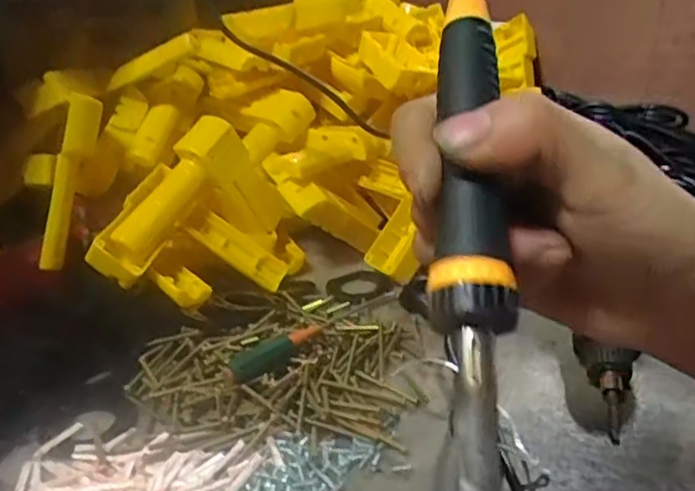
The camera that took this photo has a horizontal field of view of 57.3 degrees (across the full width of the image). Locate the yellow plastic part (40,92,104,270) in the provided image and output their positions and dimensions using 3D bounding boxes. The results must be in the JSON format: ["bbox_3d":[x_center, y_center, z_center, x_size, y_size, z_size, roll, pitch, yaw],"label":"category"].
[{"bbox_3d":[-0.231,-0.052,0.529,0.024,0.145,0.024,9,10,-45],"label":"yellow plastic part"}]

